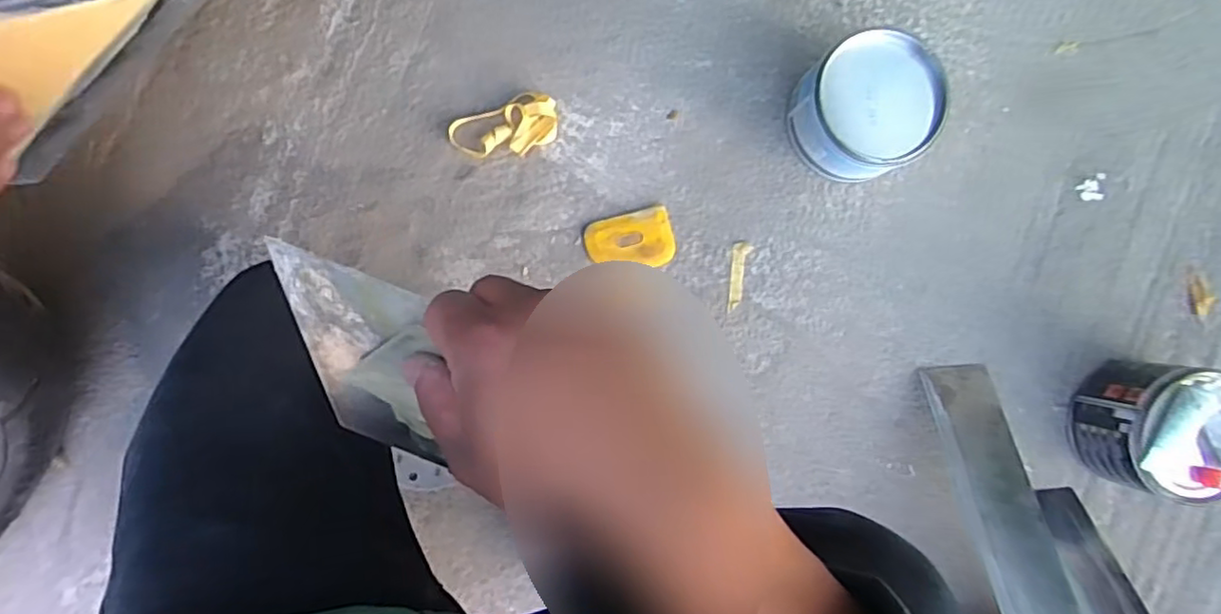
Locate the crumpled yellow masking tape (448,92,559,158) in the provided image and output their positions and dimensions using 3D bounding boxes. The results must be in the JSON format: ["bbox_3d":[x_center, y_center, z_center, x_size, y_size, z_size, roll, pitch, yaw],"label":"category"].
[{"bbox_3d":[-0.119,-0.204,0.748,0.120,0.021,0.063,-25,92,-4],"label":"crumpled yellow masking tape"}]

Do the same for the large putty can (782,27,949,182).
[{"bbox_3d":[0.289,-0.225,0.745,0.141,0.093,0.143,0,90,-5],"label":"large putty can"}]

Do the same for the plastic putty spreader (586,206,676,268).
[{"bbox_3d":[0.024,-0.077,0.765,0.103,0.015,0.064,-13,91,-5],"label":"plastic putty spreader"}]

